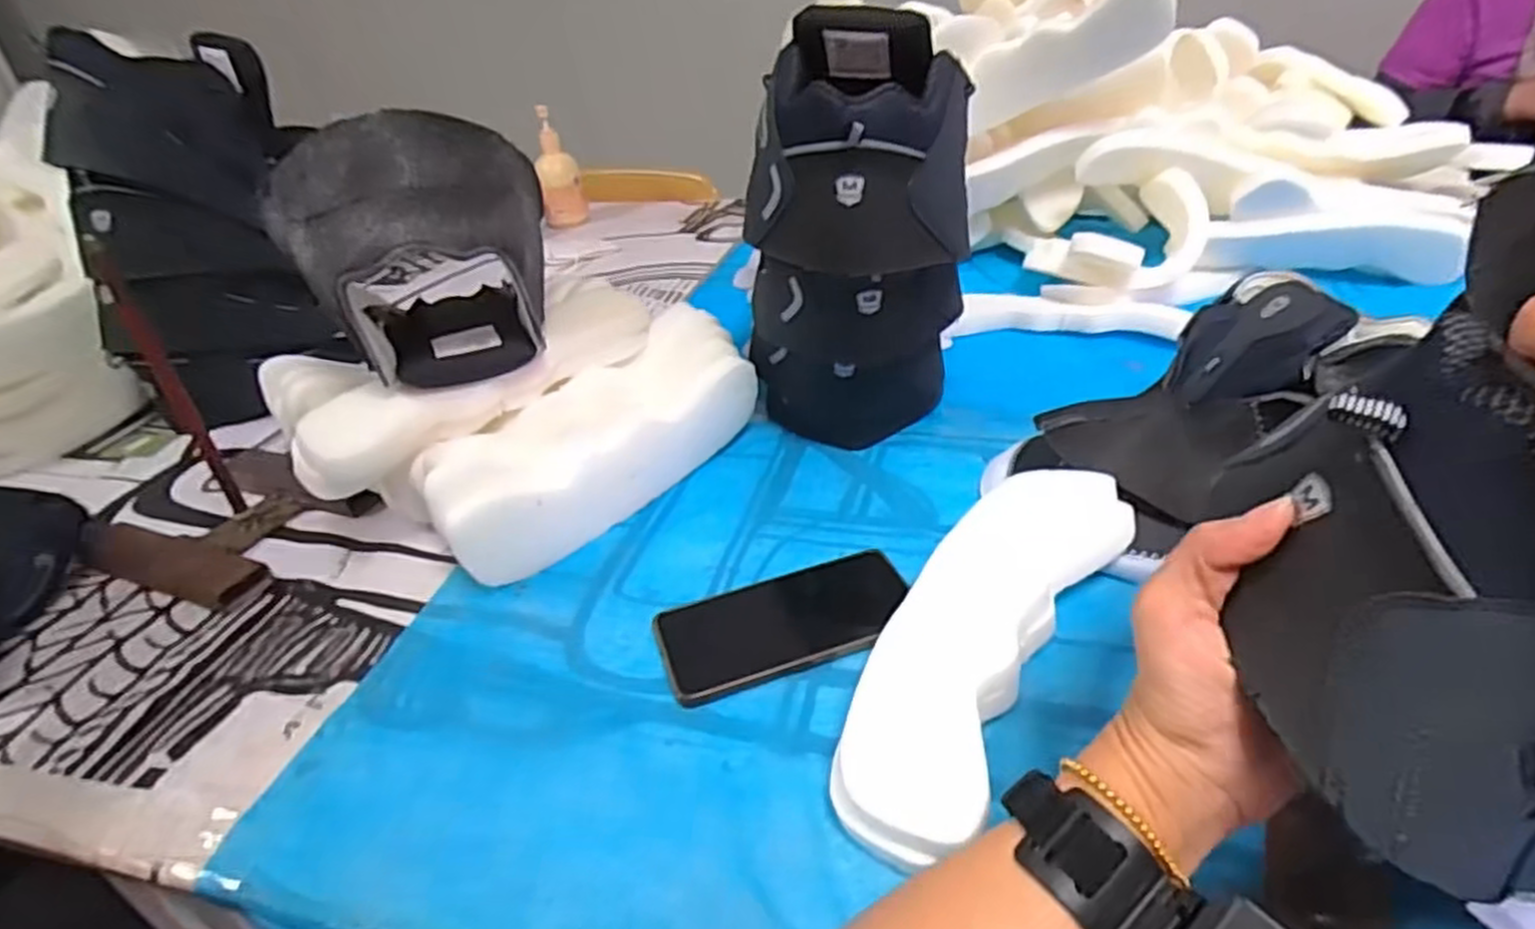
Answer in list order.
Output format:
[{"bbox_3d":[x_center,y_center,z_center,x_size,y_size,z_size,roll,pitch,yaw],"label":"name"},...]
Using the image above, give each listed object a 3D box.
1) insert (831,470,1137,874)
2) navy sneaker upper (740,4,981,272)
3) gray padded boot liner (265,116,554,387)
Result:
[{"bbox_3d":[0.121,0.090,0.447,0.093,0.045,0.269,18,40,33],"label":"insert"},{"bbox_3d":[0.058,-0.215,0.541,0.155,0.142,0.110,1,34,12],"label":"navy sneaker upper"},{"bbox_3d":[-0.244,-0.145,0.579,0.156,0.196,0.183,-18,35,-18],"label":"gray padded boot liner"}]

